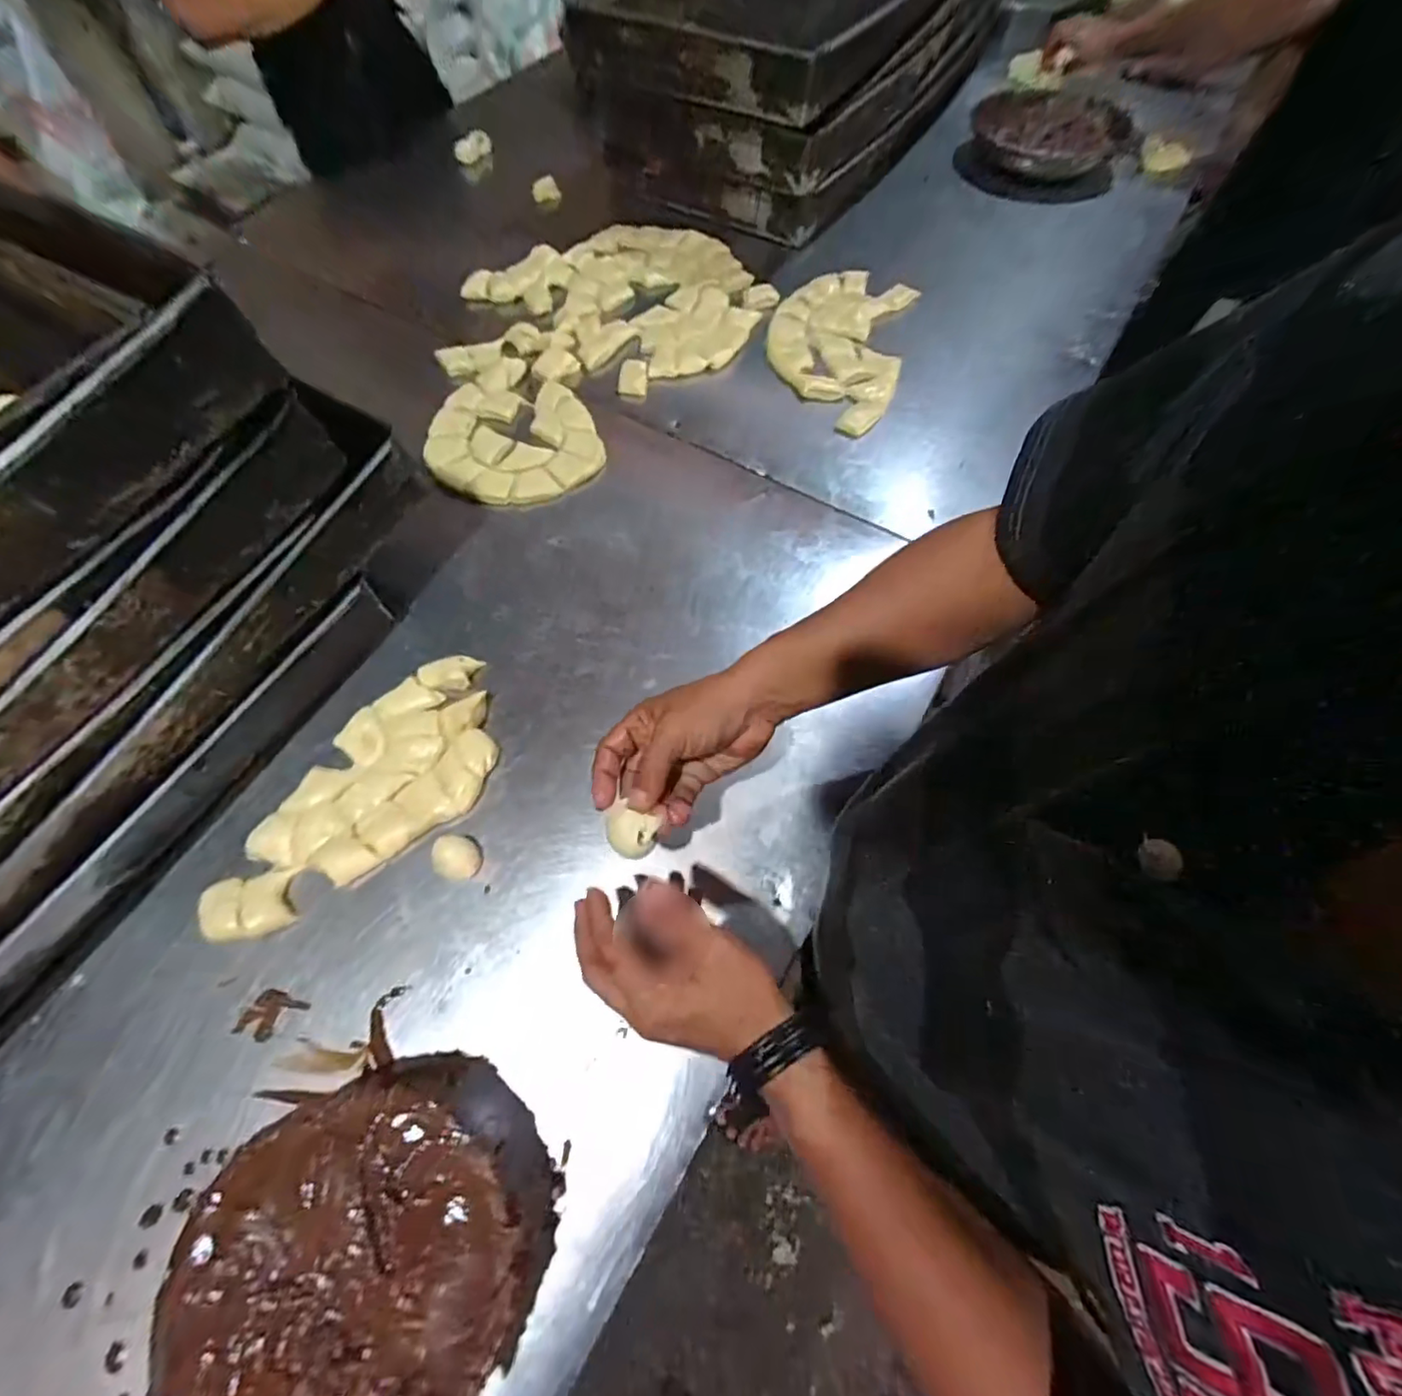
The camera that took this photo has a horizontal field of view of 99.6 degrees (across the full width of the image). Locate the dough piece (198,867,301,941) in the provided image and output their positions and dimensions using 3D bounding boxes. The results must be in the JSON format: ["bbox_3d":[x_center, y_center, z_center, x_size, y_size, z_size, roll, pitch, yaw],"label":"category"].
[{"bbox_3d":[-0.350,0.161,0.460,0.063,0.020,0.046,-13,66,-5],"label":"dough piece"}]

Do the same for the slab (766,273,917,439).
[{"bbox_3d":[0.170,-0.445,0.749,0.167,0.020,0.278,13,65,4],"label":"slab"}]

